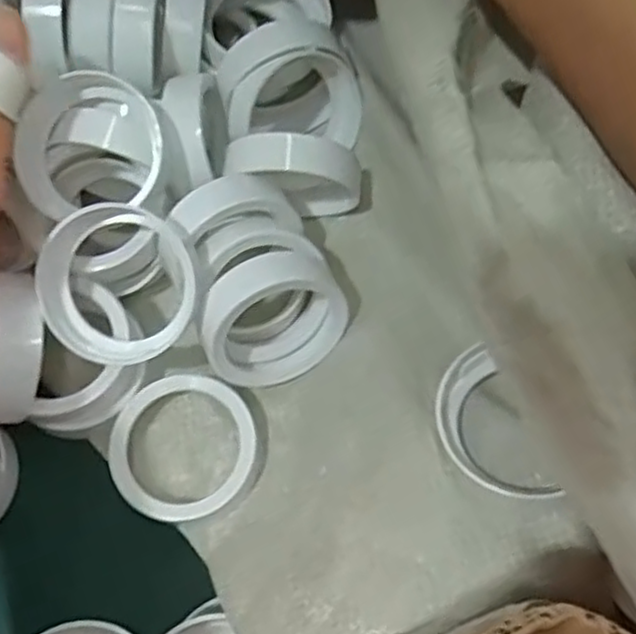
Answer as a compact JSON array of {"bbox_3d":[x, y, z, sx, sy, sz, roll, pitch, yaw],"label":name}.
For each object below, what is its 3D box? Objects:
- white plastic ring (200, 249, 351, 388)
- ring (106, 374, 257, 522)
[{"bbox_3d":[-0.017,0.004,0.272,0.051,0.050,0.020,-52,43,3],"label":"white plastic ring"},{"bbox_3d":[-0.049,0.048,0.273,0.052,0.016,0.052,0,69,-1],"label":"ring"}]

